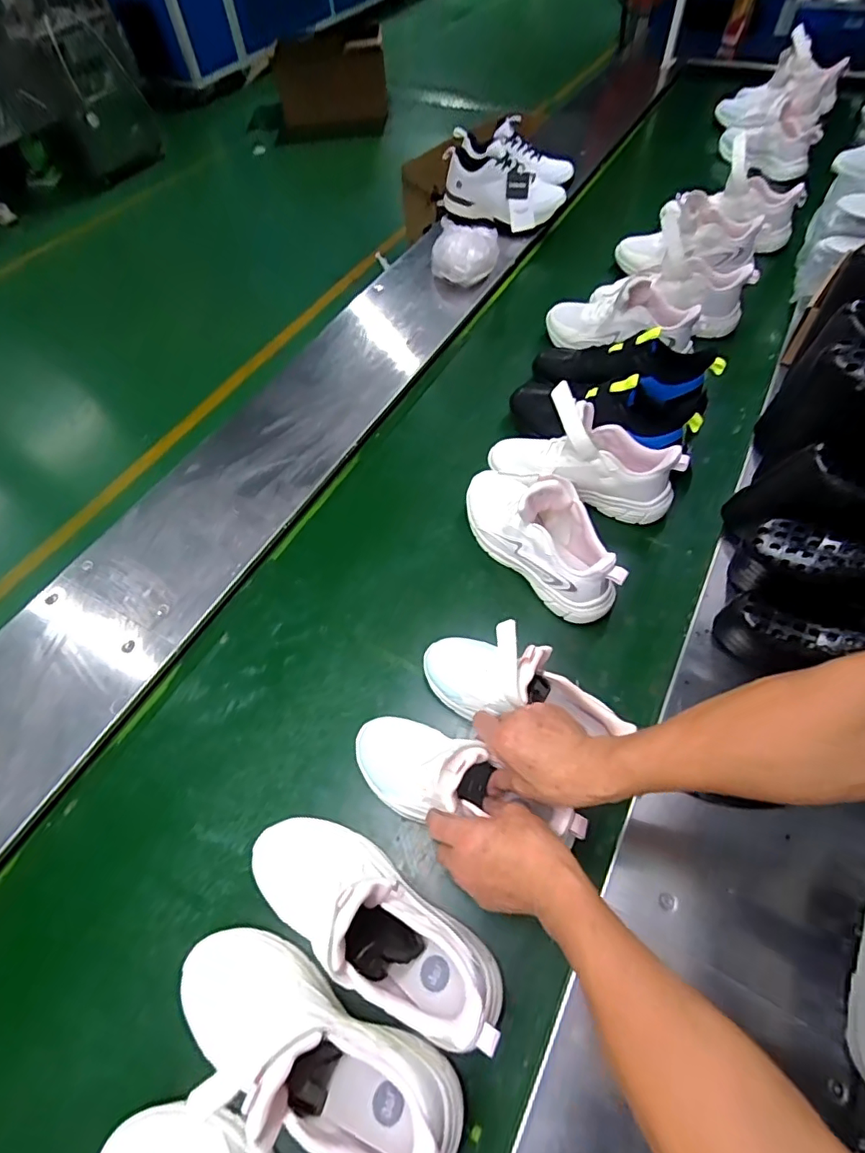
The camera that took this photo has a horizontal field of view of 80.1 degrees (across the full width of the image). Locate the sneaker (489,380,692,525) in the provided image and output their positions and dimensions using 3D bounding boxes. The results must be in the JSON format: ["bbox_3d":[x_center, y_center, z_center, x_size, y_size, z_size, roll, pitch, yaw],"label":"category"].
[{"bbox_3d":[0.220,-0.175,0.749,0.267,0.176,0.093,16,58,19],"label":"sneaker"}]

